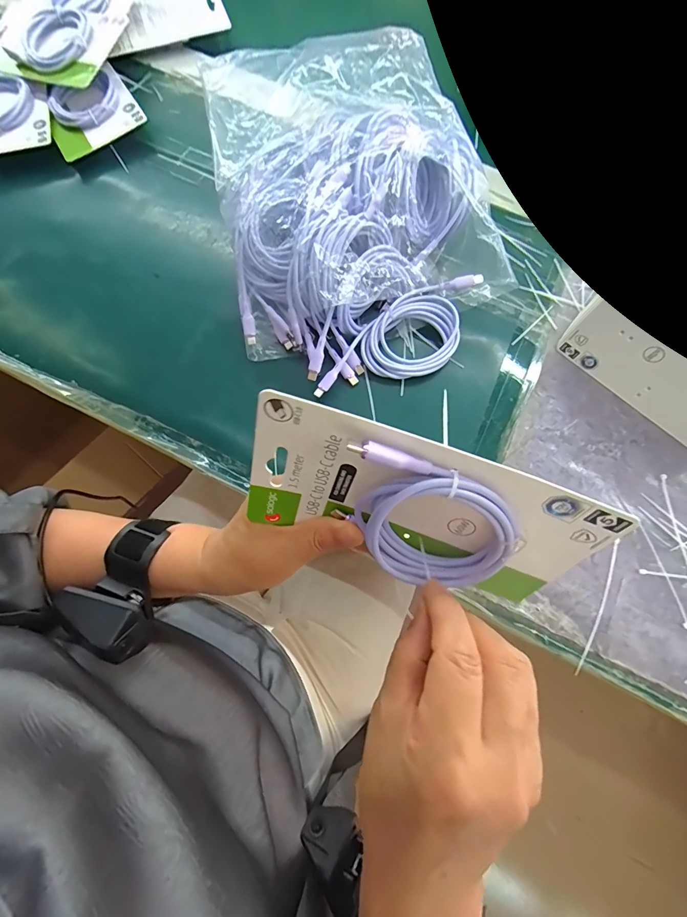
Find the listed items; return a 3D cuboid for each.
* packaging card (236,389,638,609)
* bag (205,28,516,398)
[{"bbox_3d":[0.038,0.028,0.200,0.177,0.095,0.012,20,45,1],"label":"packaging card"},{"bbox_3d":[-0.006,-0.269,0.378,0.250,0.085,0.394,-16,77,-4],"label":"bag"}]

